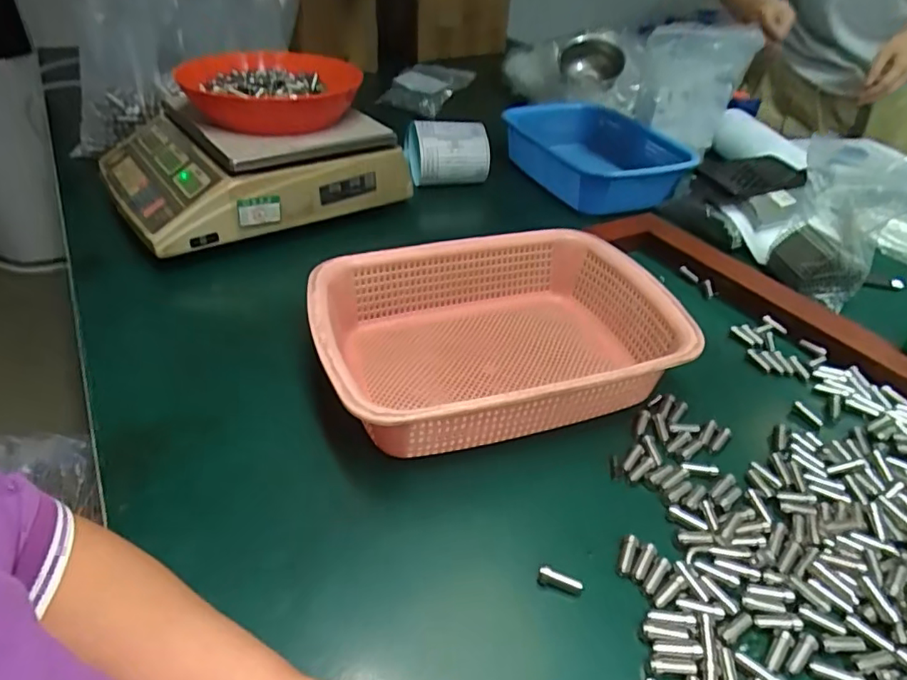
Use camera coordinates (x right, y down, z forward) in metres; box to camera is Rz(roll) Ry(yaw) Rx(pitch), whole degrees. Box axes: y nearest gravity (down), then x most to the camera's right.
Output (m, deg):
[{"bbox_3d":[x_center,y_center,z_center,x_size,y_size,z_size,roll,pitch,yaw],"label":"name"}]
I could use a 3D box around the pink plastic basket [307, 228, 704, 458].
[{"bbox_3d":[0.038,-0.004,0.483,0.293,0.077,0.212,-8,39,-14],"label":"pink plastic basket"}]

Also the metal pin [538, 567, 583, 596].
[{"bbox_3d":[0.067,0.152,0.354,0.027,0.011,0.007,12,38,12],"label":"metal pin"}]

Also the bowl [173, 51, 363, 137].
[{"bbox_3d":[-0.222,-0.315,0.708,0.193,0.050,0.220,-9,39,-15],"label":"bowl"}]

